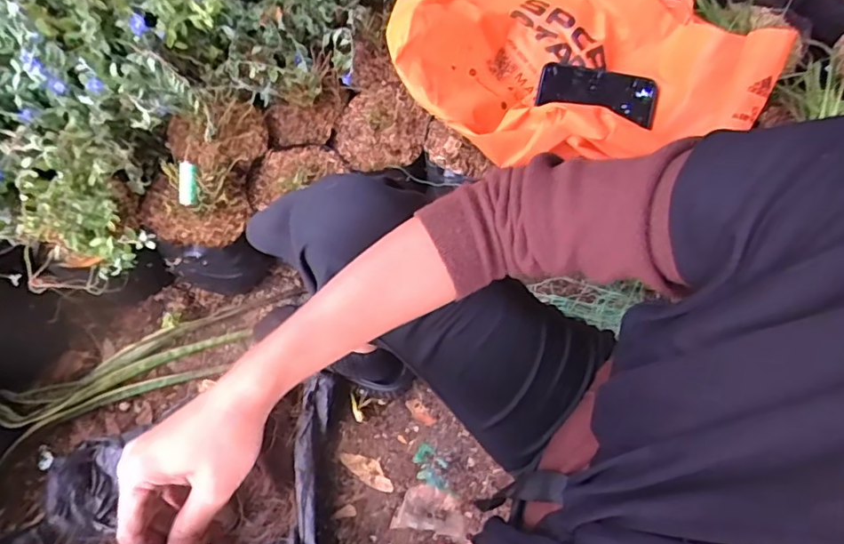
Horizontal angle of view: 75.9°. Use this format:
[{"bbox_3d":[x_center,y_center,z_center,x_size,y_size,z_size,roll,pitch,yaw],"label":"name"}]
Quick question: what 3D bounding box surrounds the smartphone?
[{"bbox_3d":[0.231,-0.237,0.714,0.151,0.015,0.063,15,88,8],"label":"smartphone"}]

